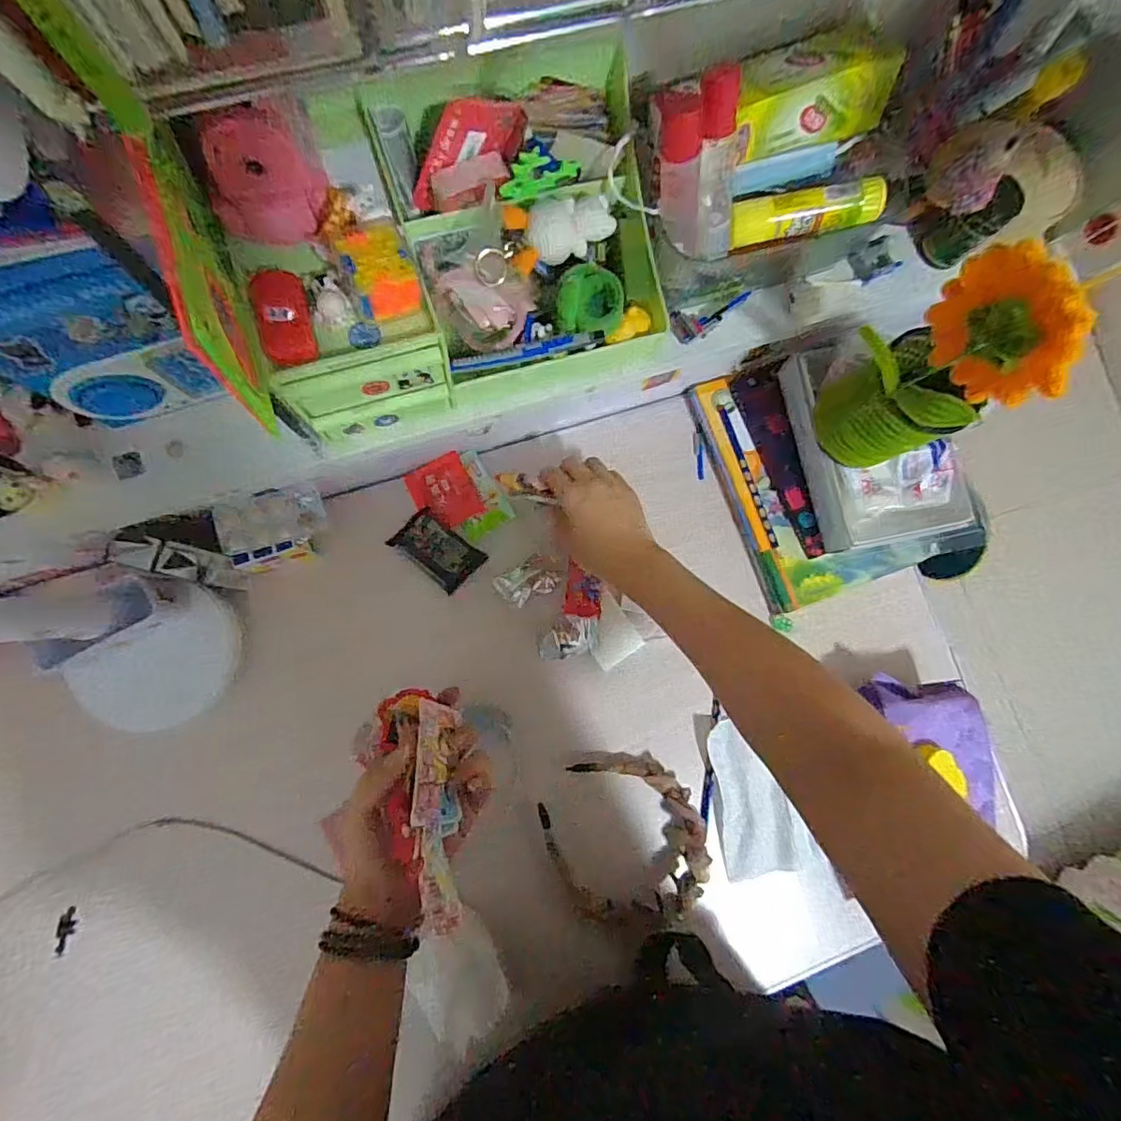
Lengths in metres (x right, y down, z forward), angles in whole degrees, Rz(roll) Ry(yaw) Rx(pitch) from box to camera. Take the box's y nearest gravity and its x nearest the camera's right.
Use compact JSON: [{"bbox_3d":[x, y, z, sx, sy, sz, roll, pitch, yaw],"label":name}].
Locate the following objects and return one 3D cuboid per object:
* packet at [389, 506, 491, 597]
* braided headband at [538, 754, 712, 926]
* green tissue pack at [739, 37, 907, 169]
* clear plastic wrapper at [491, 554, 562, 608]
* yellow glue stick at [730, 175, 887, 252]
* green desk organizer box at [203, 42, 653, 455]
[{"bbox_3d":[-0.122,-0.010,0.528,0.081,0.011,0.050,39,81,0],"label":"packet"},{"bbox_3d":[0.061,0.265,0.499,0.148,0.034,0.141,-5,84,-7],"label":"braided headband"},{"bbox_3d":[0.182,-0.336,0.385,0.135,0.060,0.034,-21,46,-4],"label":"green tissue pack"},{"bbox_3d":[-0.030,0.020,0.534,0.065,0.017,0.040,-33,88,-9],"label":"clear plastic wrapper"},{"bbox_3d":[0.189,-0.267,0.409,0.113,0.027,0.026,-8,84,7],"label":"yellow glue stick"},{"bbox_3d":[-0.071,-0.220,0.378,0.289,0.139,0.175,-21,86,-8],"label":"green desk organizer box"}]

